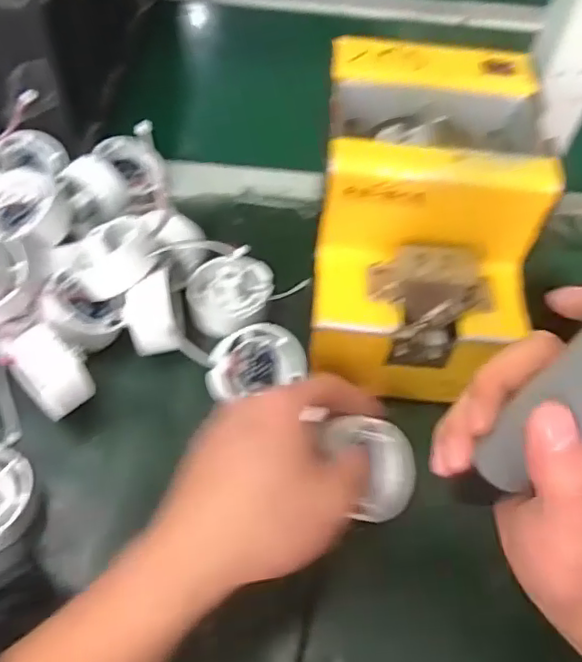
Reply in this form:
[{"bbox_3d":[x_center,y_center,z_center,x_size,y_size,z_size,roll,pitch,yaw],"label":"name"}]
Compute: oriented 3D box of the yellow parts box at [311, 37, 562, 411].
[{"bbox_3d":[0.079,-0.063,0.374,0.125,0.127,0.187,5,55,-1],"label":"yellow parts box"}]

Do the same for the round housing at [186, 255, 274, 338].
[{"bbox_3d":[-0.042,-0.026,0.422,0.057,0.035,0.055,2,55,-4],"label":"round housing"}]

